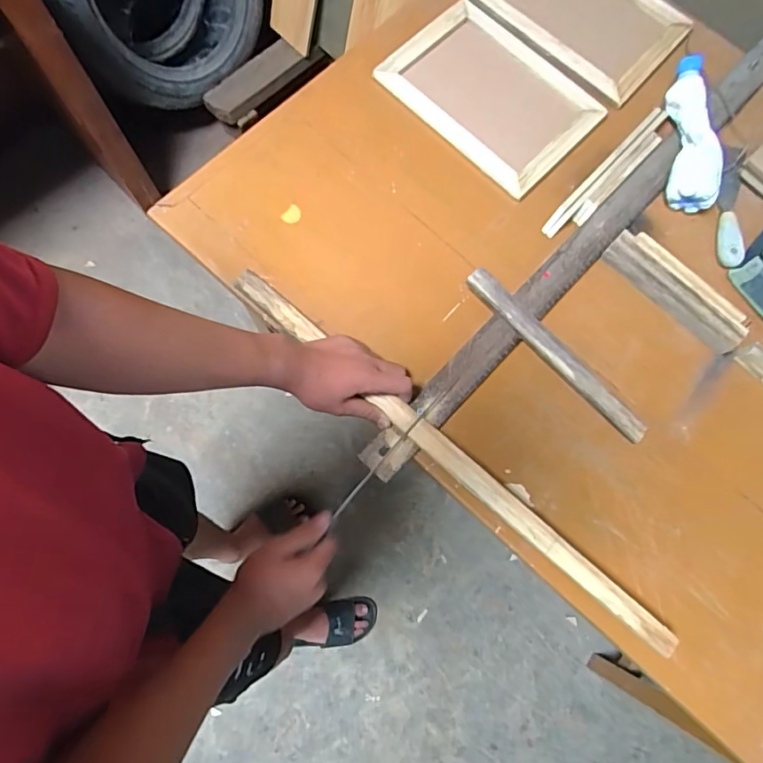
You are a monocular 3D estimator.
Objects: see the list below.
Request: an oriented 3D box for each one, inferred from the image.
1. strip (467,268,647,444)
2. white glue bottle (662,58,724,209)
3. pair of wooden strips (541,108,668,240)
[{"bbox_3d":[0.226,-0.036,0.645,0.294,0.011,0.035,45,84,2],"label":"strip"},{"bbox_3d":[0.441,-0.353,0.711,0.065,0.054,0.220,9,74,1],"label":"white glue bottle"},{"bbox_3d":[0.329,-0.297,0.711,0.038,0.020,0.258,43,77,10],"label":"pair of wooden strips"}]

